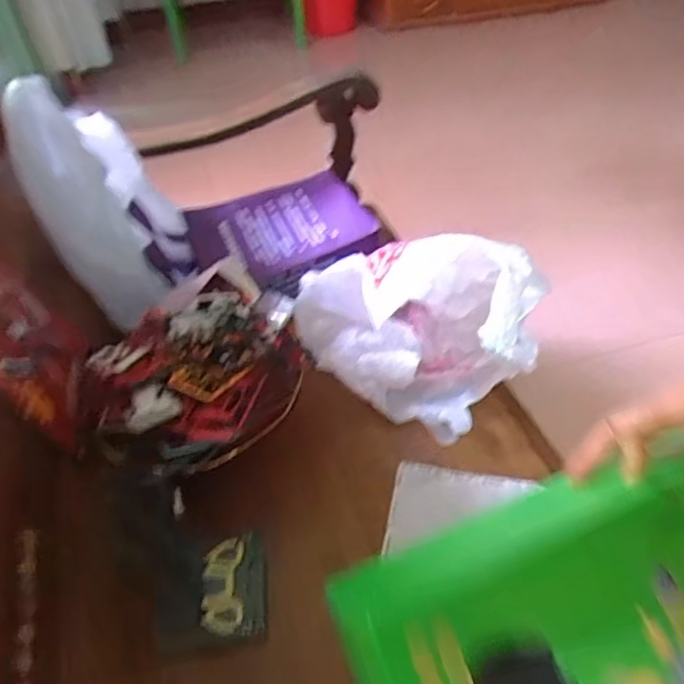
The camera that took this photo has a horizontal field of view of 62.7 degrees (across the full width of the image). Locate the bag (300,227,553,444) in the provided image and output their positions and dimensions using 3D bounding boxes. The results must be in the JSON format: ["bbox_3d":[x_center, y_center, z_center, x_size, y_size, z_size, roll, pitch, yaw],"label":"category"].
[{"bbox_3d":[0.077,-0.035,0.680,0.289,0.204,0.150,30,53,30],"label":"bag"}]

